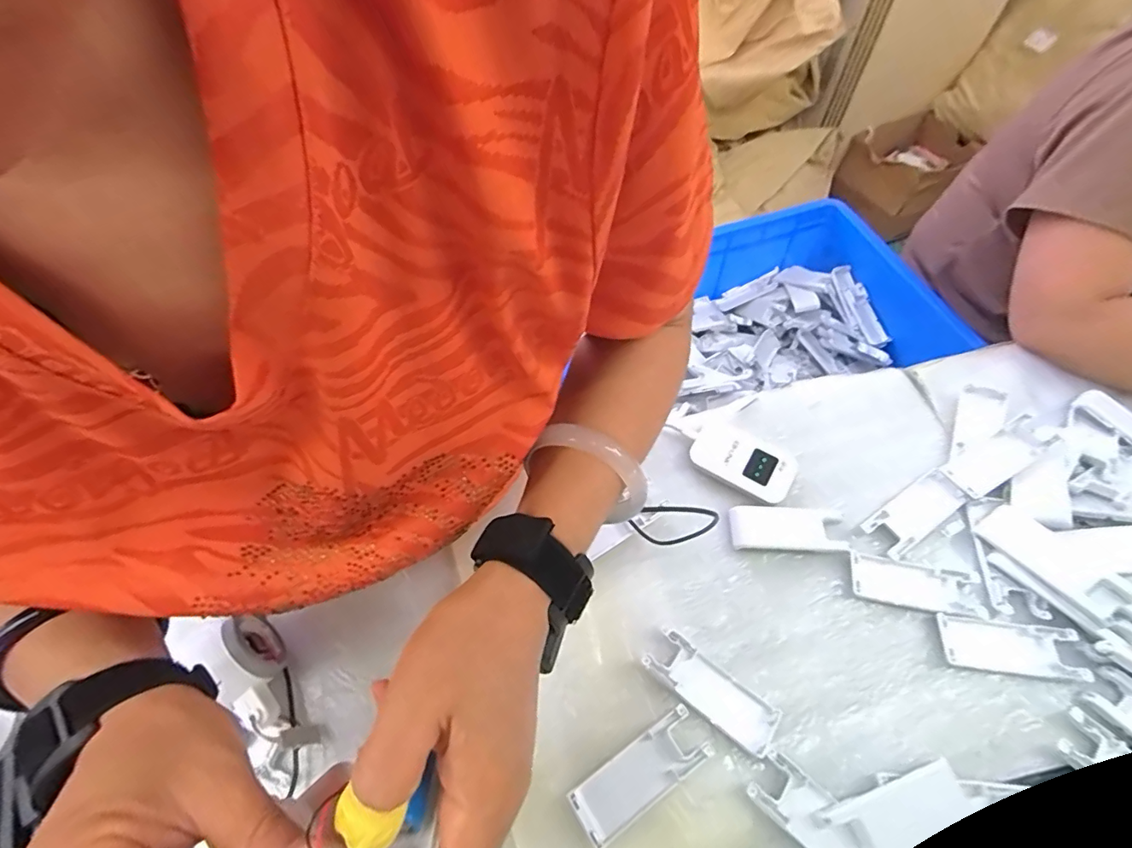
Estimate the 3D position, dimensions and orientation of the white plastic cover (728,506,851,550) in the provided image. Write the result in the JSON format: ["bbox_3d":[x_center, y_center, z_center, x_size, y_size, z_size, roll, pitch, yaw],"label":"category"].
[{"bbox_3d":[0.207,0.098,0.477,0.103,0.017,0.036,2,59,2],"label":"white plastic cover"}]

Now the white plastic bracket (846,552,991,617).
[{"bbox_3d":[0.306,0.141,0.446,0.107,0.009,0.040,10,60,7],"label":"white plastic bracket"}]

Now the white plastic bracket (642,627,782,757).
[{"bbox_3d":[0.115,0.211,0.405,0.103,0.018,0.038,34,65,19],"label":"white plastic bracket"}]

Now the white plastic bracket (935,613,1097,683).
[{"bbox_3d":[0.366,0.185,0.419,0.106,0.007,0.043,7,60,5],"label":"white plastic bracket"}]

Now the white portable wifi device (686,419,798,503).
[{"bbox_3d":[0.177,0.038,0.509,0.096,0.016,0.059,36,66,20],"label":"white portable wifi device"}]

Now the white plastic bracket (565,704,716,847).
[{"bbox_3d":[0.055,0.257,0.374,0.105,0.011,0.039,-30,63,-16],"label":"white plastic bracket"}]

